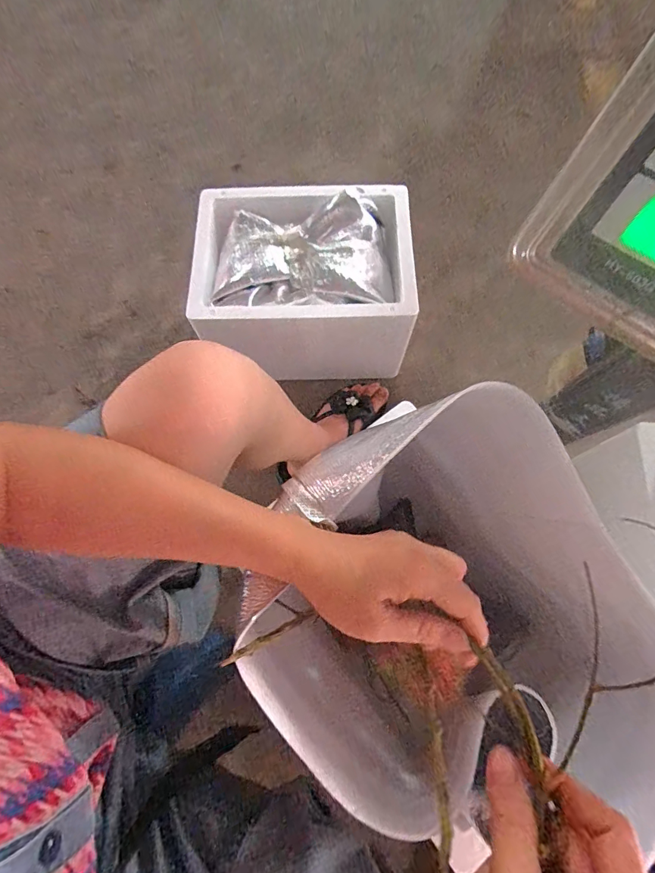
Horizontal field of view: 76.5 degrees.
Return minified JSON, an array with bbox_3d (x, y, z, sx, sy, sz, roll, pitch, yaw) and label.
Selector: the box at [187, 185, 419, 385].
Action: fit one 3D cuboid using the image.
[{"bbox_3d":[-0.035,-0.268,0.751,0.349,0.203,0.273,1,71,2],"label":"box"}]

